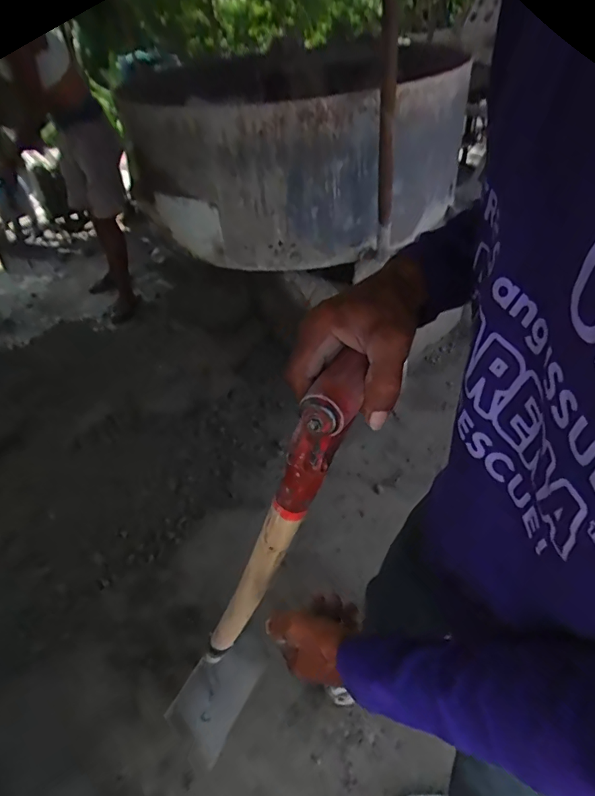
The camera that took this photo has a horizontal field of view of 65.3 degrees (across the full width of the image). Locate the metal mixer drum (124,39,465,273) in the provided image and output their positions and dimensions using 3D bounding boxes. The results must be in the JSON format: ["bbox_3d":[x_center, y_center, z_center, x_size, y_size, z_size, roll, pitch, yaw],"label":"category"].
[{"bbox_3d":[-0.016,-0.907,1.661,0.942,0.564,0.840,24,49,33],"label":"metal mixer drum"}]

